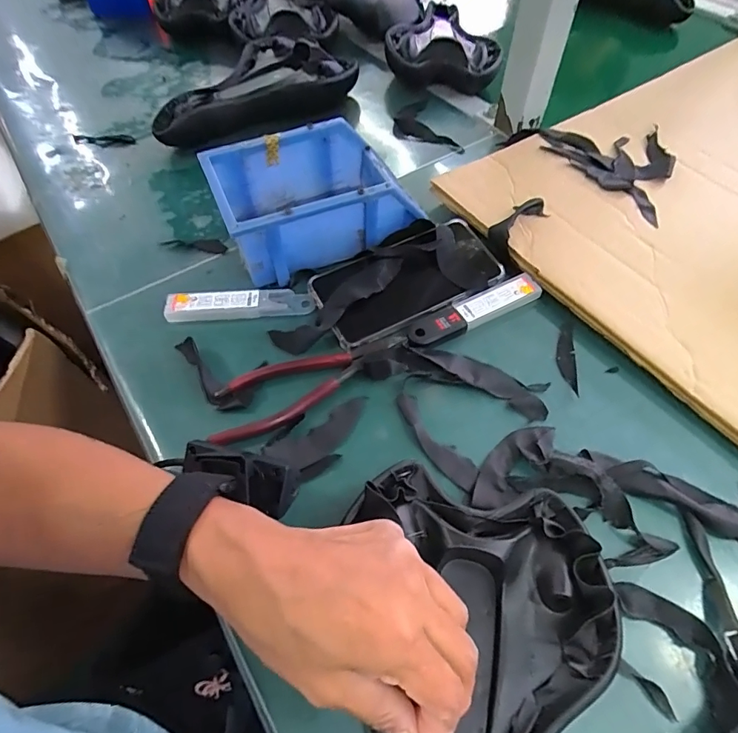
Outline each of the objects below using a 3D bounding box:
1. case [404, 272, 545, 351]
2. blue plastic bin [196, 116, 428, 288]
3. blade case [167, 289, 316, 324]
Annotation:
[{"bbox_3d":[0.091,-0.050,0.405,0.131,0.007,0.028,-25,60,-14],"label":"case"},{"bbox_3d":[-0.051,-0.158,0.444,0.172,0.076,0.116,-19,59,-11],"label":"blue plastic bin"},{"bbox_3d":[-0.115,-0.056,0.417,0.128,0.014,0.026,-6,57,-3],"label":"blade case"}]

